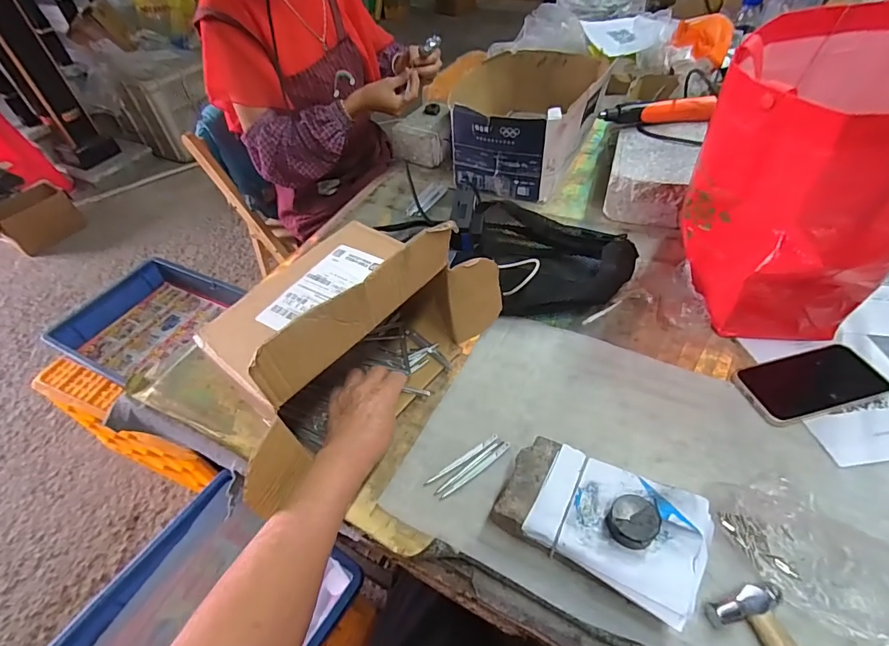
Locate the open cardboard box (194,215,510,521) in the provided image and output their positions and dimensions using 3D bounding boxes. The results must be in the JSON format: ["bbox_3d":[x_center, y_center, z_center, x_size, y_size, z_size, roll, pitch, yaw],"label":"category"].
[{"bbox_3d":[-0.106,0.006,0.481,0.165,0.201,0.318,31,56,30],"label":"open cardboard box"}]

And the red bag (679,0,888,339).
[{"bbox_3d":[0.409,-0.147,0.517,0.210,0.299,0.245,32,57,31],"label":"red bag"}]

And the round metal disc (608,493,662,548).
[{"bbox_3d":[0.160,0.167,0.387,0.040,0.017,0.038,-3,48,3],"label":"round metal disc"}]

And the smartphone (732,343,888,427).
[{"bbox_3d":[0.409,0.066,0.513,0.152,0.009,0.075,-13,47,-7],"label":"smartphone"}]

